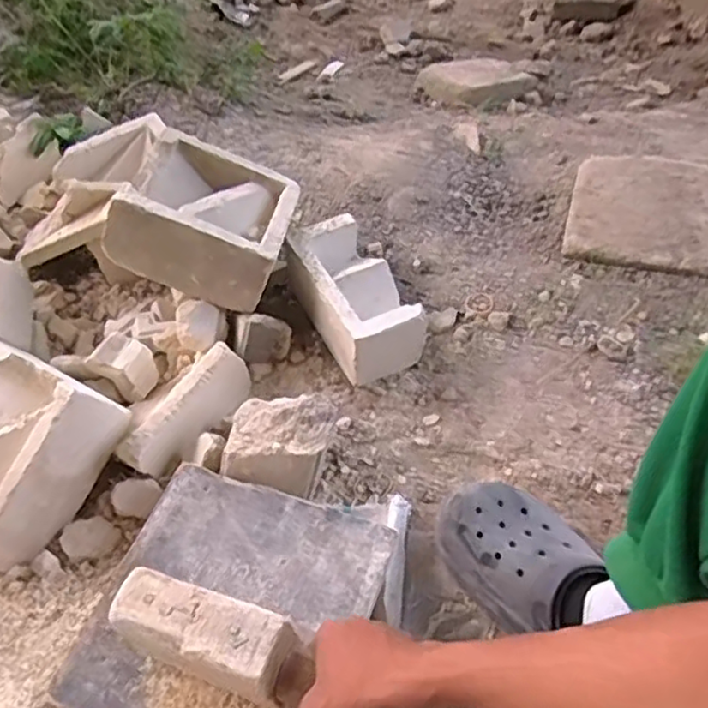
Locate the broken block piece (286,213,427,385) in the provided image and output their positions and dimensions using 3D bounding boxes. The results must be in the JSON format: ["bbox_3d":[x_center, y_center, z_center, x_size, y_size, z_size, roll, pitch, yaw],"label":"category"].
[{"bbox_3d":[-0.001,-0.076,0.866,0.102,0.089,0.194,-25,58,-15],"label":"broken block piece"}]

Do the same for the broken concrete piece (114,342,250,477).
[{"bbox_3d":[-0.191,0.067,0.773,0.048,0.069,0.175,31,61,22],"label":"broken concrete piece"}]

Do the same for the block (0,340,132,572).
[{"bbox_3d":[-0.391,0.107,0.744,0.200,0.100,0.199,23,78,27],"label":"block"}]

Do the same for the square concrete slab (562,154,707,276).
[{"bbox_3d":[0.412,-0.205,0.942,0.202,0.043,0.195,13,56,11],"label":"square concrete slab"}]

